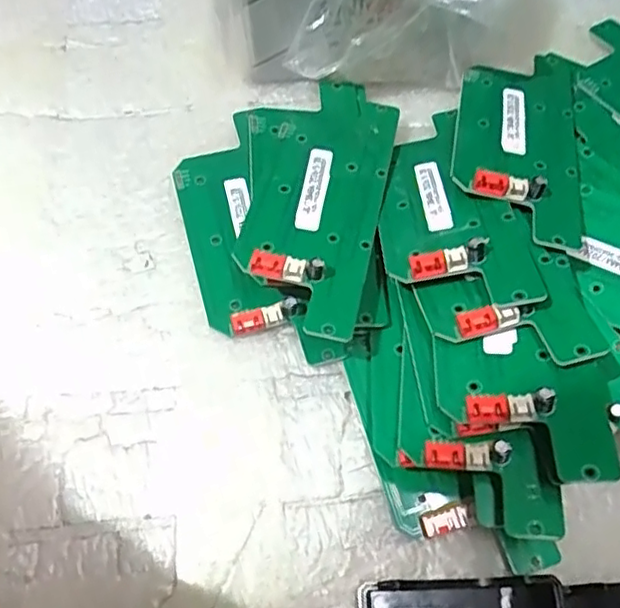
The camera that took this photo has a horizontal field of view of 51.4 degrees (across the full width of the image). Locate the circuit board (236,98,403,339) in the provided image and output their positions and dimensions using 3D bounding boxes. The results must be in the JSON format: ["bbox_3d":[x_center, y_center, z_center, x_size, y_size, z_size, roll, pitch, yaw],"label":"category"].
[{"bbox_3d":[0.004,-0.047,0.282,0.054,0.011,0.135,10,54,3],"label":"circuit board"}]

